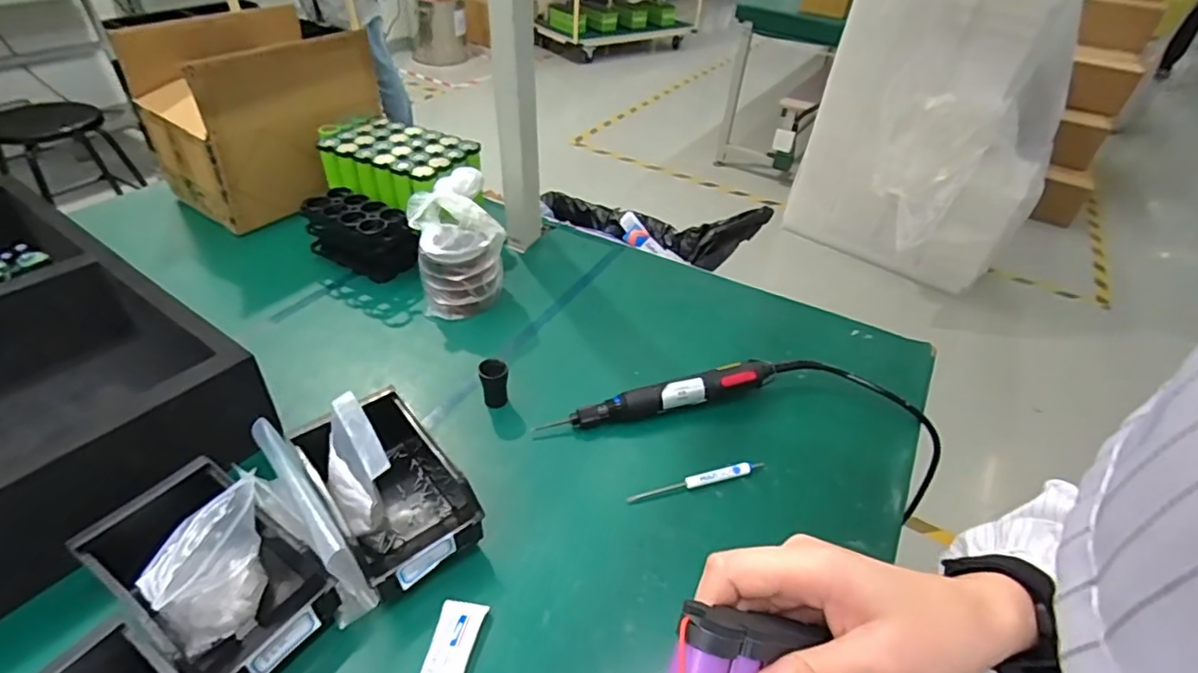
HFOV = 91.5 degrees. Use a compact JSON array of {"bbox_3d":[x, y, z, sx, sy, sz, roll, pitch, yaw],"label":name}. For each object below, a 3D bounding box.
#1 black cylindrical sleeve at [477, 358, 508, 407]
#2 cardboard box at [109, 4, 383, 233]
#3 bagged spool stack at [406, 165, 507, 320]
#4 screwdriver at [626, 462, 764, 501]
[{"bbox_3d":[-0.119,0.054,0.660,0.031,0.050,0.029,3,41,-2],"label":"black cylindrical sleeve"},{"bbox_3d":[-0.537,-0.356,0.960,0.201,0.277,0.293,25,44,22],"label":"cardboard box"},{"bbox_3d":[-0.191,-0.122,0.791,0.118,0.152,0.128,-6,42,-12],"label":"bagged spool stack"},{"bbox_3d":[0.103,0.145,0.593,0.150,0.012,0.013,-9,42,-15],"label":"screwdriver"}]

